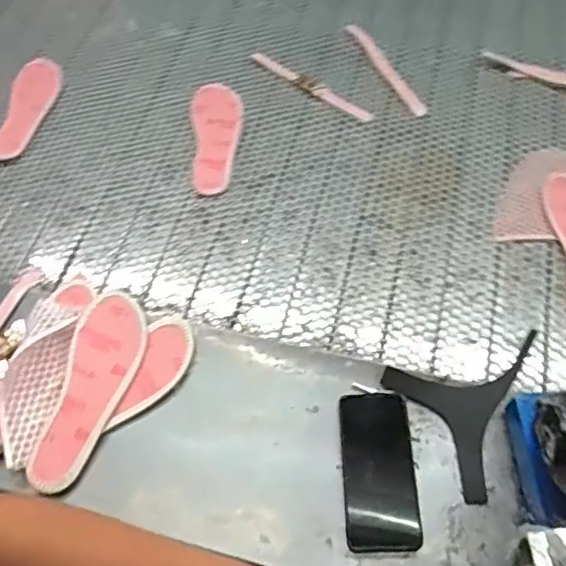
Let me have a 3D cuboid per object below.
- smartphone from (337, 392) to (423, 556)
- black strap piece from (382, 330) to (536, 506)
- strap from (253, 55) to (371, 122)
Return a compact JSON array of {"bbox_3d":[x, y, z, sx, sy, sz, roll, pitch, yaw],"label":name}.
[{"bbox_3d":[0.105,0.207,0.653,0.077,0.010,0.167,-3,59,3],"label":"smartphone"},{"bbox_3d":[0.190,0.128,0.682,0.142,0.017,0.200,21,69,12],"label":"black strap piece"},{"bbox_3d":[0.048,-0.337,1.003,0.258,0.008,0.028,35,68,22],"label":"strap"}]

